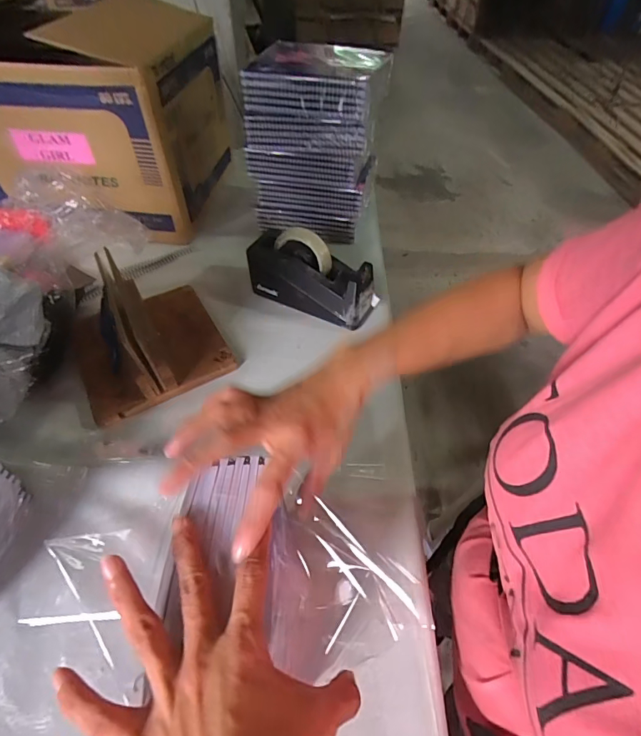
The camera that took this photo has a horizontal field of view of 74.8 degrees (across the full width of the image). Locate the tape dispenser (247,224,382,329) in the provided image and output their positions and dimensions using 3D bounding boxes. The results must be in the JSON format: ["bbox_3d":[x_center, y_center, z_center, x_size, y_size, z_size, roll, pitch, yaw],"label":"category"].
[{"bbox_3d":[-0.014,-0.151,0.668,0.206,0.118,0.068,20,52,19],"label":"tape dispenser"}]

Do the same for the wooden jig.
[{"bbox_3d":[-0.268,-0.080,0.617,0.204,0.118,0.259,-22,51,-16],"label":"wooden jig"}]

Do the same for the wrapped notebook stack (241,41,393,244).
[{"bbox_3d":[-0.008,-0.387,0.742,0.223,0.280,0.149,12,51,9],"label":"wrapped notebook stack"}]

